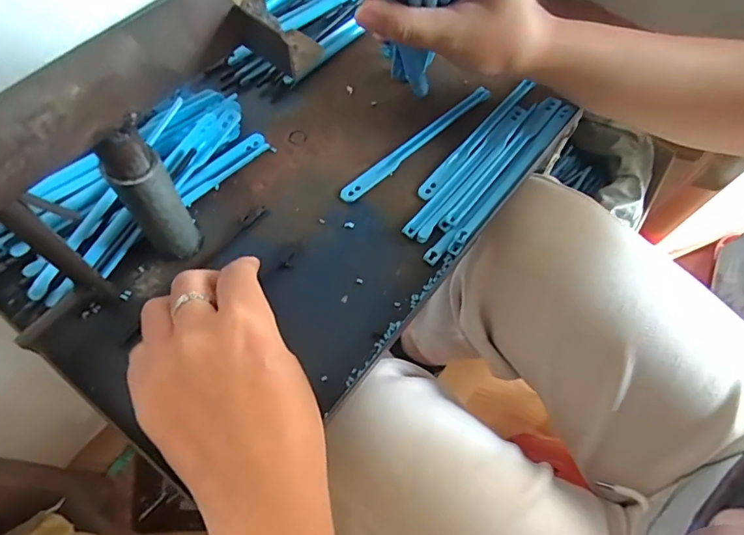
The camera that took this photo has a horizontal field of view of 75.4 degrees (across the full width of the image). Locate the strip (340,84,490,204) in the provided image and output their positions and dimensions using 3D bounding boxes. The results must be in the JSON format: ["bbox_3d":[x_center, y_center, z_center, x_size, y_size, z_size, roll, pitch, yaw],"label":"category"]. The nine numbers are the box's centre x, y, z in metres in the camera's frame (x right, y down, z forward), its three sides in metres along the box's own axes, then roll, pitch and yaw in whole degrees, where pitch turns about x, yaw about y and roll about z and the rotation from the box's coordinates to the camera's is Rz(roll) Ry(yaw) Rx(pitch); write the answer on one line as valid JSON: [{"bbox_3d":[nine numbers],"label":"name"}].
[{"bbox_3d":[0.033,-0.088,0.334,0.137,0.004,0.011,-40,86,-16],"label":"strip"}]

